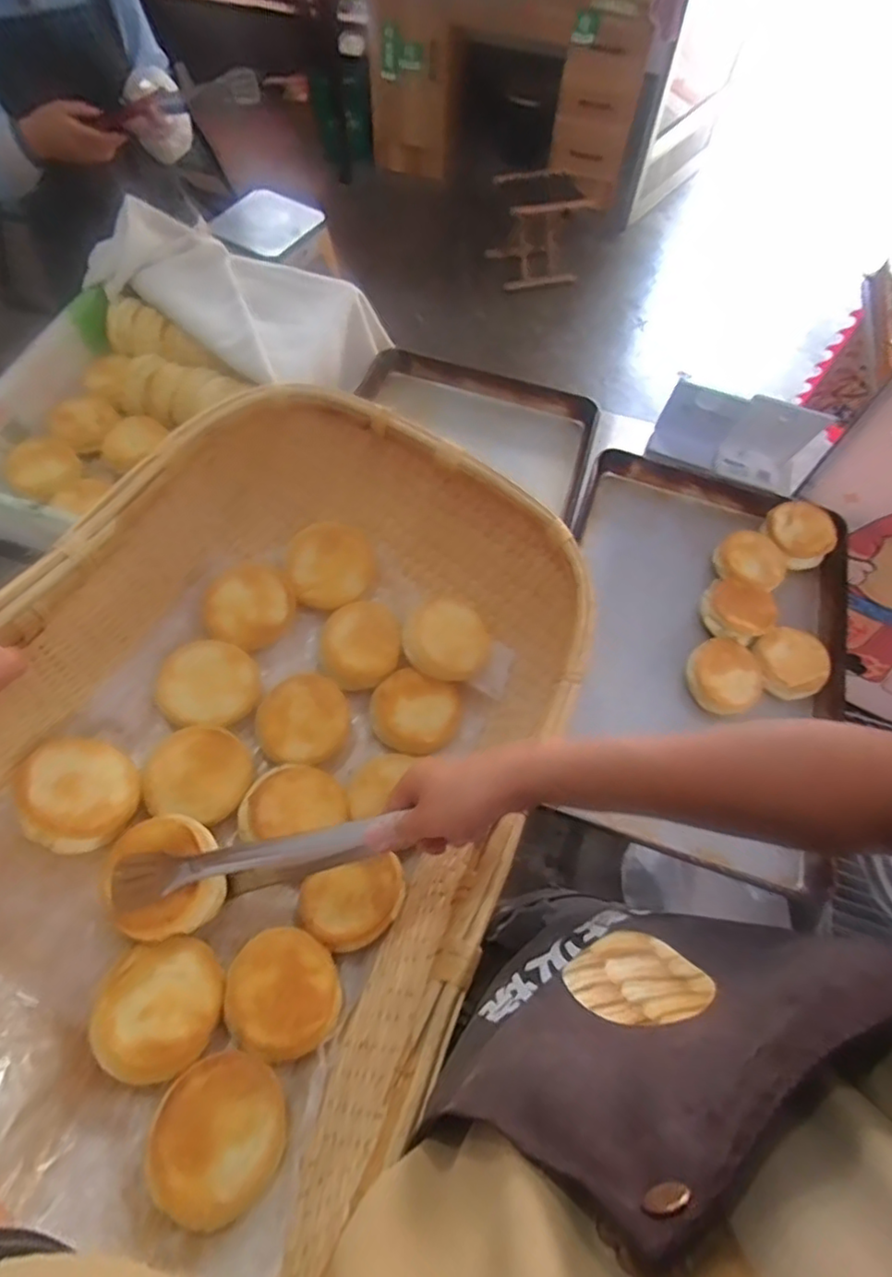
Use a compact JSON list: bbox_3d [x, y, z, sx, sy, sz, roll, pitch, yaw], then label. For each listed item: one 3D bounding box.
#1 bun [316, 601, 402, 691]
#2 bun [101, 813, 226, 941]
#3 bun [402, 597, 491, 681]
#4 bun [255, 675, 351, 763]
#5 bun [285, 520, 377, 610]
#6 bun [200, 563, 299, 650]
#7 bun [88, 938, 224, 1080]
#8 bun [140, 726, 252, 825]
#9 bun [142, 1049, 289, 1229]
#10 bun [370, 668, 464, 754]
[{"bbox_3d":[-0.101,0.004,0.720,0.094,0.036,0.098,1,62,-1],"label":"bun"},{"bbox_3d":[-0.247,0.204,0.536,0.089,0.046,0.103,-31,67,-17],"label":"bun"},{"bbox_3d":[0.002,0.001,0.720,0.098,0.043,0.099,-23,90,-30],"label":"bun"},{"bbox_3d":[-0.152,0.089,0.667,0.100,0.032,0.093,-36,99,-16],"label":"bun"},{"bbox_3d":[-0.136,-0.088,0.720,0.101,0.098,0.042,-15,26,-19],"label":"bun"},{"bbox_3d":[-0.219,-0.037,0.694,0.100,0.032,0.090,-23,98,-15],"label":"bun"},{"bbox_3d":[-0.237,0.307,0.510,0.096,0.036,0.099,4,53,-28],"label":"bun"},{"bbox_3d":[-0.246,0.135,0.611,0.094,0.032,0.097,47,57,-21],"label":"bun"},{"bbox_3d":[-0.169,0.374,0.464,0.097,0.034,0.097,14,39,-12],"label":"bun"},{"bbox_3d":[-0.033,0.085,0.710,0.097,0.053,0.088,18,63,8],"label":"bun"}]

